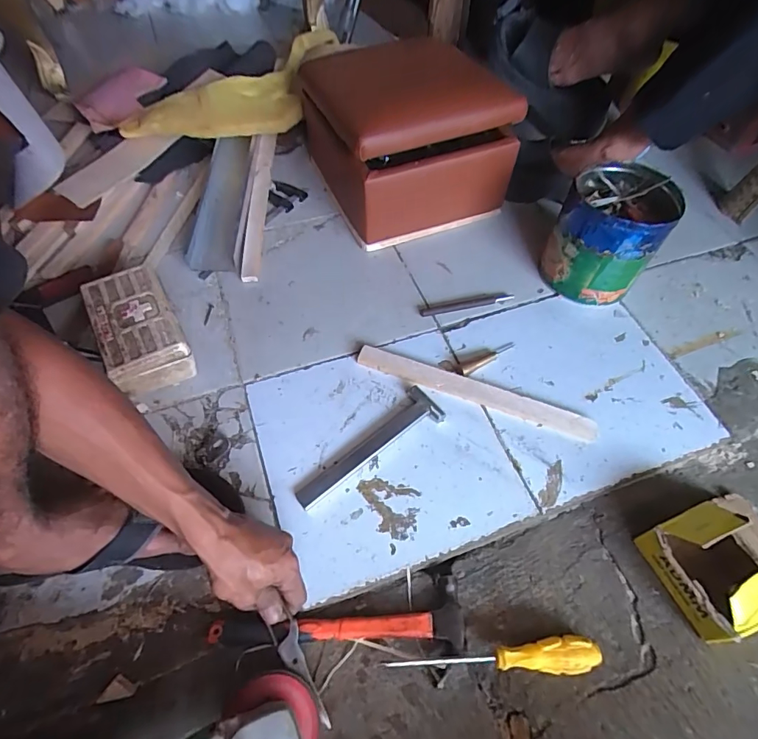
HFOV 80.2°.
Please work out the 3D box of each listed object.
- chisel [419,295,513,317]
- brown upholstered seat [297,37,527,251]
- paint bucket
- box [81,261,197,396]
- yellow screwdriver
[{"bbox_3d":[0.139,-0.101,0.708,0.152,0.008,0.014,-11,59,-9],"label":"chisel"},{"bbox_3d":[0.054,-0.417,0.797,0.313,0.210,0.310,-17,60,-13],"label":"brown upholstered seat"},{"bbox_3d":[0.347,-0.209,0.699,0.139,0.153,0.173,22,59,12],"label":"paint bucket"},{"bbox_3d":[-0.321,-0.049,0.614,0.095,0.083,0.160,-26,62,-17],"label":"box"},{"bbox_3d":[0.117,0.294,0.454,0.214,0.030,0.032,-2,58,-4],"label":"yellow screwdriver"}]

